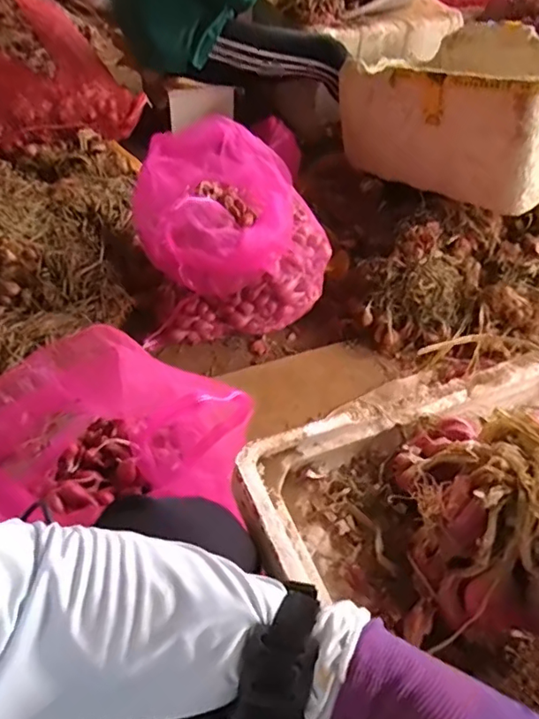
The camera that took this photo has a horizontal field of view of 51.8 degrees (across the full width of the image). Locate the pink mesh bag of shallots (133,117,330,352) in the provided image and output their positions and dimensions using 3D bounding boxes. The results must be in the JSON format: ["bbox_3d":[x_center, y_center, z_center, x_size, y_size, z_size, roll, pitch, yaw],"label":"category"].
[{"bbox_3d":[-0.080,-0.254,1.123,0.360,0.294,0.310,-6,51,-10],"label":"pink mesh bag of shallots"}]

